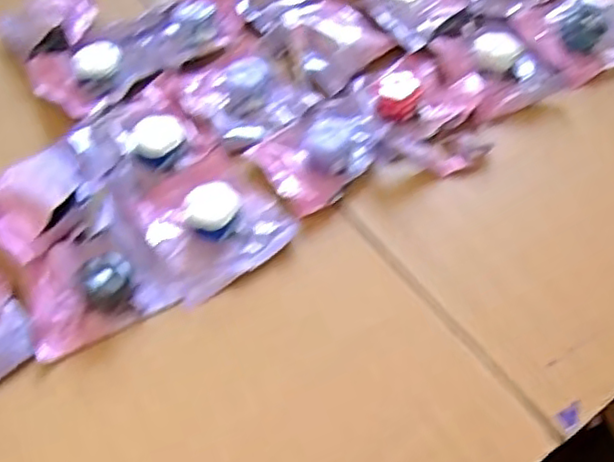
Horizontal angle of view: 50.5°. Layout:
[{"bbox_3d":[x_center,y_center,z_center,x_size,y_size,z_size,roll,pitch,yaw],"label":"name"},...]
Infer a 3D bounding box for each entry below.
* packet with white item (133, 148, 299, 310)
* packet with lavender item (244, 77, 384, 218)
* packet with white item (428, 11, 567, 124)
[{"bbox_3d":[-0.066,-0.011,0.432,0.087,0.021,0.091,-33,64,-19],"label":"packet with white item"},{"bbox_3d":[0.017,-0.065,0.458,0.110,0.016,0.068,-35,65,-21],"label":"packet with lavender item"},{"bbox_3d":[0.144,-0.138,0.508,0.084,0.018,0.099,-22,61,-14],"label":"packet with white item"}]

